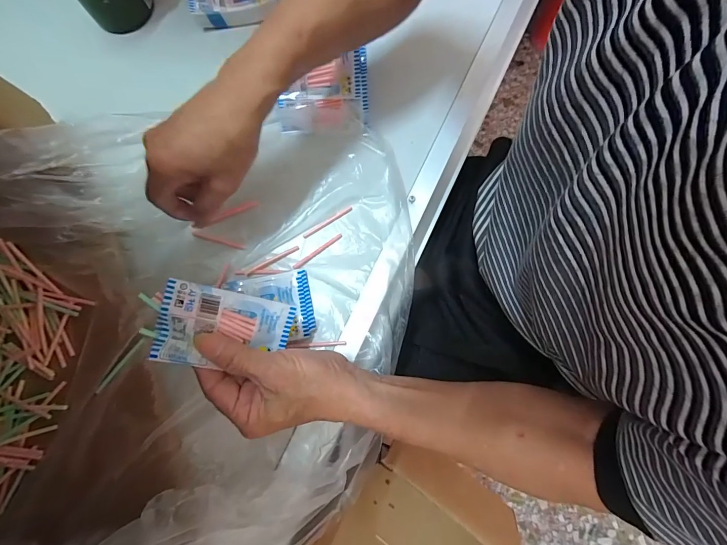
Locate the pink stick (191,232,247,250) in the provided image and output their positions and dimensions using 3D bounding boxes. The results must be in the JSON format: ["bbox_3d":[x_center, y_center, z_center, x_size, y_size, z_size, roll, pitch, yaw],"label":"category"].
[{"bbox_3d":[-0.158,-0.035,0.383,0.056,0.010,0.007,14,80,3],"label":"pink stick"}]

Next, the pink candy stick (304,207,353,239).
[{"bbox_3d":[-0.040,-0.057,0.392,0.062,0.004,0.005,-30,81,-5],"label":"pink candy stick"}]

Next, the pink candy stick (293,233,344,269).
[{"bbox_3d":[-0.050,-0.024,0.382,0.063,0.005,0.005,-36,81,-6],"label":"pink candy stick"}]

